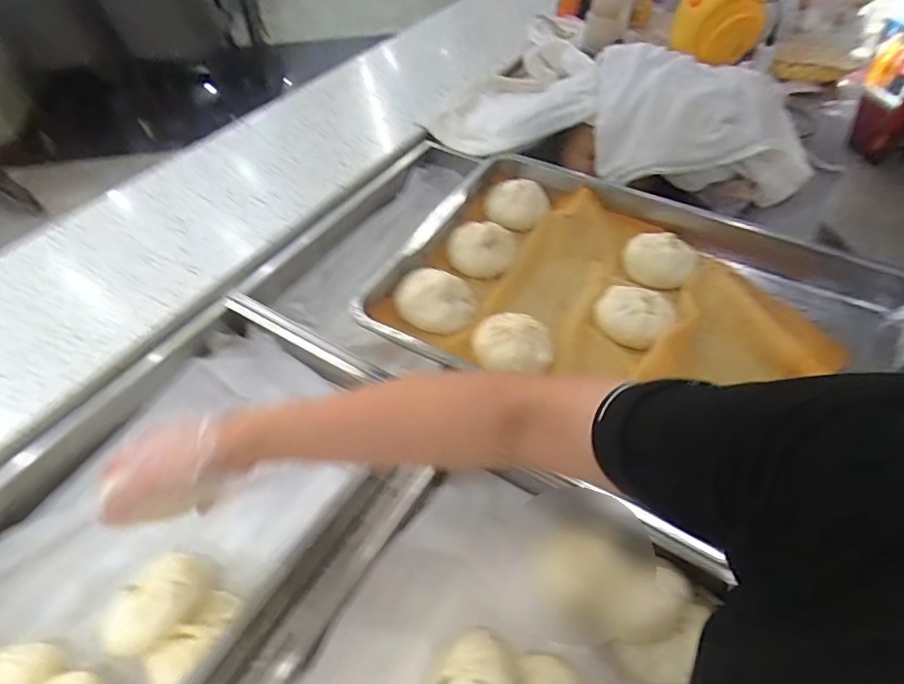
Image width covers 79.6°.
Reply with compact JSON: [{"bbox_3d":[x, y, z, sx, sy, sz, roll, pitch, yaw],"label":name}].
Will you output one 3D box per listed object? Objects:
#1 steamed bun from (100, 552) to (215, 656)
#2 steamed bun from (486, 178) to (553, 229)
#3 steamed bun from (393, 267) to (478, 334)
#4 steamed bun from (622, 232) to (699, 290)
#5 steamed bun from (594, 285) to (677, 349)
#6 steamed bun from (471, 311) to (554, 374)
[{"bbox_3d":[-0.262,0.236,0.487,0.065,0.061,0.092,37,58,24],"label":"steamed bun"},{"bbox_3d":[0.096,-0.203,0.782,0.089,0.043,0.074,8,50,6],"label":"steamed bun"},{"bbox_3d":[-0.018,-0.051,0.645,0.096,0.046,0.065,14,51,11],"label":"steamed bun"},{"bbox_3d":[0.271,-0.109,0.707,0.084,0.035,0.084,0,49,0],"label":"steamed bun"},{"bbox_3d":[0.215,-0.033,0.636,0.086,0.032,0.073,3,49,2],"label":"steamed bun"},{"bbox_3d":[0.068,-0.001,0.605,0.087,0.031,0.069,4,49,3],"label":"steamed bun"}]

